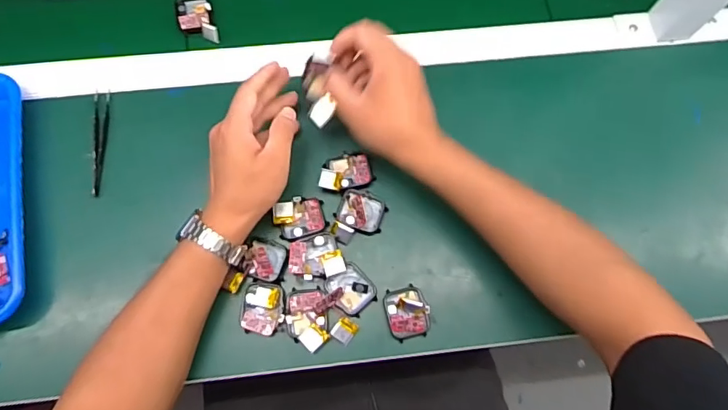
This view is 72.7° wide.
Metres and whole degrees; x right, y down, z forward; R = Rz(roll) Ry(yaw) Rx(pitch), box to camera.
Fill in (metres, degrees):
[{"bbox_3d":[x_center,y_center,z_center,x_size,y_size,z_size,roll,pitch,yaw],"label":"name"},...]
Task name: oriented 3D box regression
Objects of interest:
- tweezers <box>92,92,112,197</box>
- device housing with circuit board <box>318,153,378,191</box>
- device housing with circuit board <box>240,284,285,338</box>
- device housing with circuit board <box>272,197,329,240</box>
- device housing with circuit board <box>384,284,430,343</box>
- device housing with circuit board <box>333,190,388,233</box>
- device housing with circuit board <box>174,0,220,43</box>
[{"bbox_3d":[-0.269,-0.066,0.503,0.014,0.004,0.114,-4,73,-4],"label":"tweezers"},{"bbox_3d":[-0.019,-0.034,0.497,0.055,0.013,0.036,-17,74,-8],"label":"device housing with circuit board"},{"bbox_3d":[-0.094,0.096,0.461,0.040,0.008,0.047,3,72,-2],"label":"device housing with circuit board"},{"bbox_3d":[-0.062,0.012,0.482,0.049,0.008,0.038,-10,73,-5],"label":"device housing with circuit board"},{"bbox_3d":[0.041,0.100,0.461,0.038,0.020,0.047,-11,73,-6],"label":"device housing with circuit board"},{"bbox_3d":[-0.002,0.005,0.486,0.046,0.014,0.041,22,73,5],"label":"device housing with circuit board"},{"bbox_3d":[-0.185,-0.205,0.547,0.039,0.017,0.062,-14,74,-7],"label":"device housing with circuit board"}]

